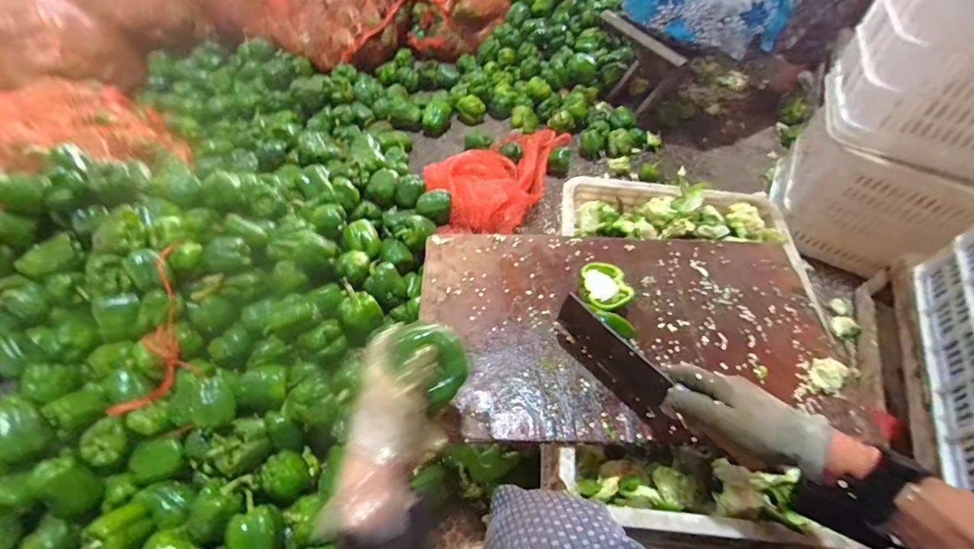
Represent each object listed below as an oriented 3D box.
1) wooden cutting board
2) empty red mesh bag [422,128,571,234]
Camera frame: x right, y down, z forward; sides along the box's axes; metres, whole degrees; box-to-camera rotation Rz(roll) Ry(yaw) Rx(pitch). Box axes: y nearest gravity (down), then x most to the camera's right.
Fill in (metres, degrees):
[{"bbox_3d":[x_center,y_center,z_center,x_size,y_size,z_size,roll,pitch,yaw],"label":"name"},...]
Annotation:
[{"bbox_3d":[0.184,0.062,0.590,0.519,0.015,0.289,1,53,-3],"label":"wooden cutting board"},{"bbox_3d":[0.035,-0.259,1.136,0.237,0.091,0.499,24,41,14],"label":"empty red mesh bag"}]

